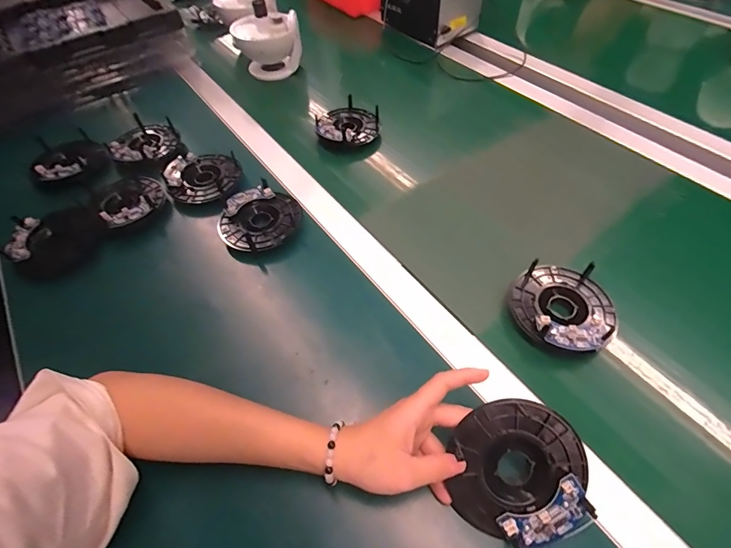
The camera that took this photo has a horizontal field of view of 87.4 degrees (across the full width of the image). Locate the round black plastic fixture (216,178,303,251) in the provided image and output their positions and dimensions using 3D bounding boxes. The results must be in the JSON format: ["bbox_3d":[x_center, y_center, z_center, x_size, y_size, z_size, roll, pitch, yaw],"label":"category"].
[{"bbox_3d":[-0.132,-0.068,0.480,0.087,0.029,0.095,-2,54,2],"label":"round black plastic fixture"}]

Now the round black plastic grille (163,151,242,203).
[{"bbox_3d":[-0.226,-0.133,0.534,0.085,0.035,0.091,-2,54,2],"label":"round black plastic grille"}]

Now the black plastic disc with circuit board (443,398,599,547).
[{"bbox_3d":[0.114,0.149,0.286,0.098,0.015,0.103,-1,83,8],"label":"black plastic disc with circuit board"}]

